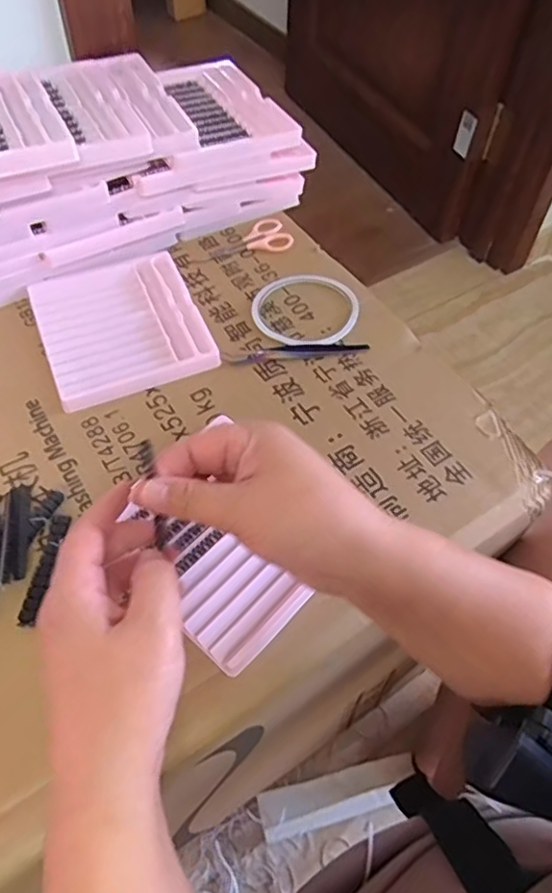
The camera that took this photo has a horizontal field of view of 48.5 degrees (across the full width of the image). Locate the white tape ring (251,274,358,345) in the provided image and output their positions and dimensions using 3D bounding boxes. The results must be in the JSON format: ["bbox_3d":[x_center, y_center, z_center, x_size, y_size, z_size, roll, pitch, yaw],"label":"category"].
[{"bbox_3d":[0.028,-0.122,0.544,0.089,0.005,0.089,1,56,-2],"label":"white tape ring"}]

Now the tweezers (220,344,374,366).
[{"bbox_3d":[0.016,-0.080,0.519,0.121,0.005,0.016,-4,56,-5],"label":"tweezers"}]

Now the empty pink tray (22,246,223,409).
[{"bbox_3d":[-0.135,-0.107,0.528,0.130,0.013,0.148,-19,58,-15],"label":"empty pink tray"}]

